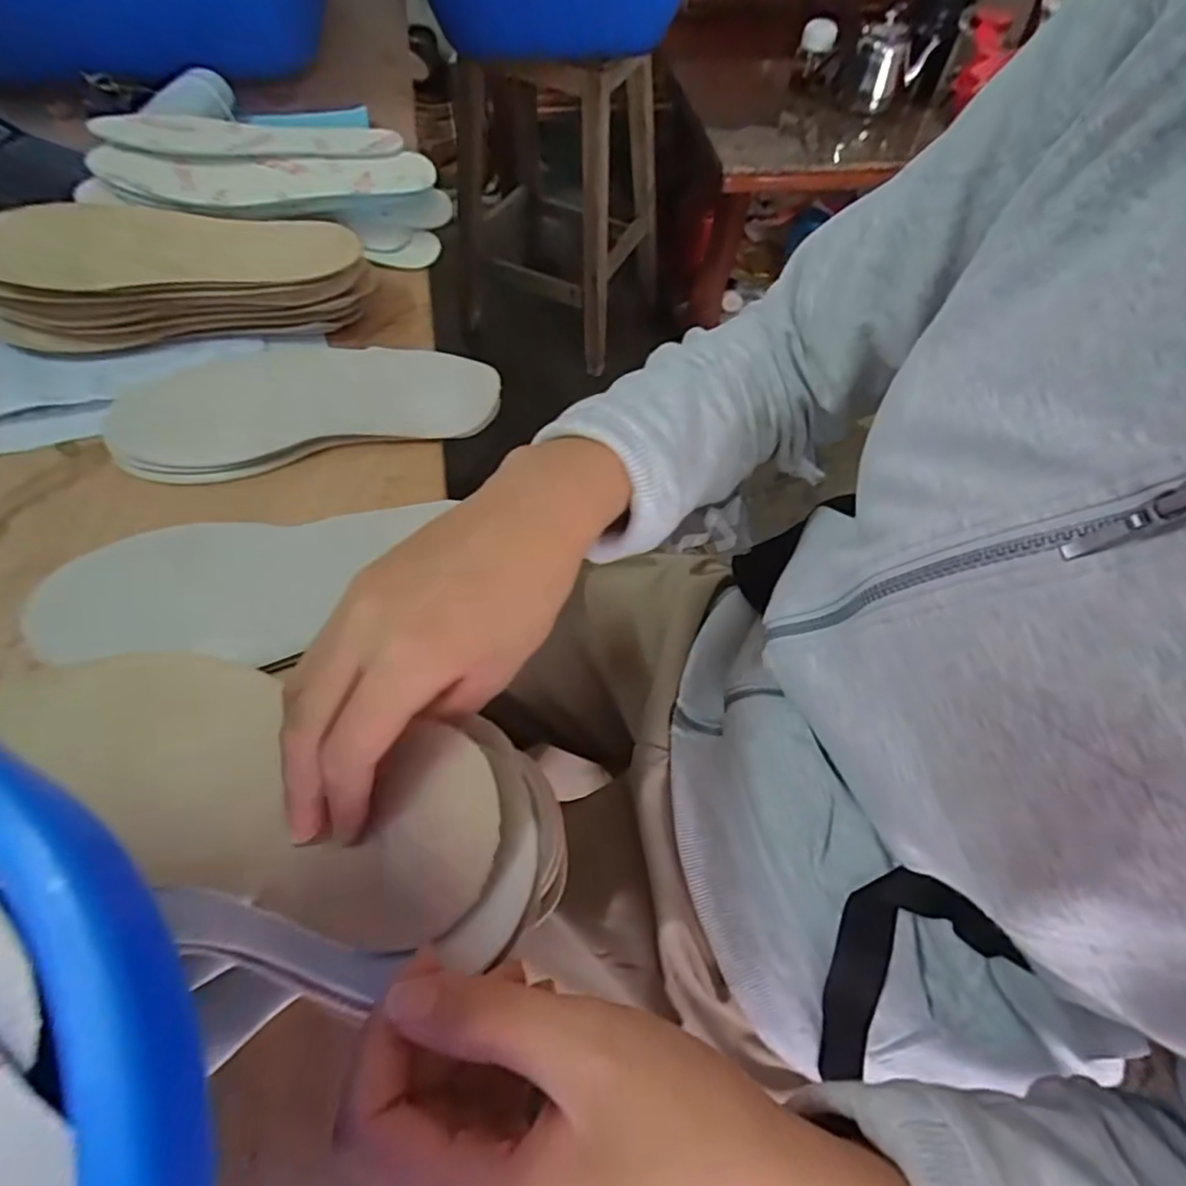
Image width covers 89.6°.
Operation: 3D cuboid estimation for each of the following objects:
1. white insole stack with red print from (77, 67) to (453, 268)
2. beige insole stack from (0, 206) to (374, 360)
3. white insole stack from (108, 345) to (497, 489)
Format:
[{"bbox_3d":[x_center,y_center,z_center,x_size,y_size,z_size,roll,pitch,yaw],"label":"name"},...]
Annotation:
[{"bbox_3d":[-0.254,-0.332,0.490,0.255,0.068,0.132,5,59,0],"label":"white insole stack with red print"},{"bbox_3d":[-0.291,-0.235,0.431,0.251,0.052,0.101,-10,60,-8],"label":"beige insole stack"},{"bbox_3d":[-0.191,-0.132,0.401,0.240,0.017,0.106,-14,60,-11],"label":"white insole stack"}]

